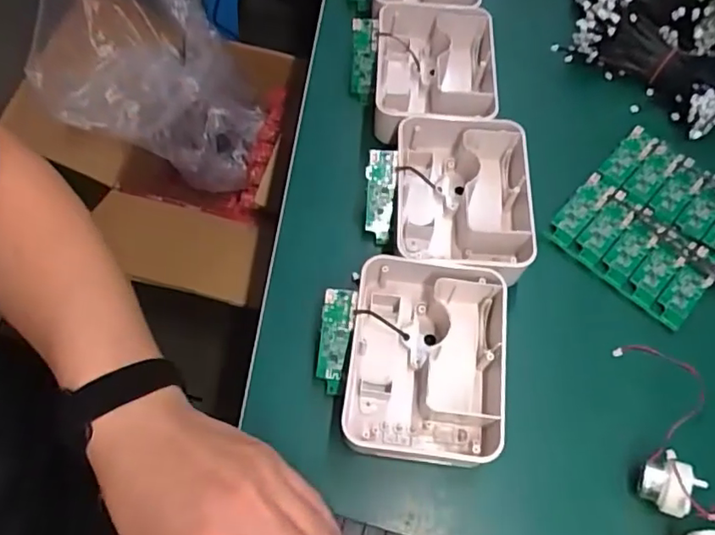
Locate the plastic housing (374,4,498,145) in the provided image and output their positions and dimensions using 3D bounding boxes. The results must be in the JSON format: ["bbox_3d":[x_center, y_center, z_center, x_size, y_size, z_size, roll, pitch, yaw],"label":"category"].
[{"bbox_3d":[0.066,-0.163,0.504,0.105,0.059,0.128,3,64,-4],"label":"plastic housing"}]

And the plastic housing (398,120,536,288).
[{"bbox_3d":[0.084,-0.049,0.438,0.105,0.047,0.126,5,64,-3],"label":"plastic housing"}]

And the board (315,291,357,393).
[{"bbox_3d":[-0.015,0.050,0.382,0.021,0.005,0.071,8,93,1],"label":"board"}]

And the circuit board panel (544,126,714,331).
[{"bbox_3d":[0.238,-0.039,0.453,0.119,0.007,0.137,41,69,16],"label":"circuit board panel"}]

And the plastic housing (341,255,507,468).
[{"bbox_3d":[0.048,0.059,0.383,0.104,0.044,0.132,8,64,-1],"label":"plastic housing"}]

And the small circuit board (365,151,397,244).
[{"bbox_3d":[0.018,-0.055,0.438,0.021,0.005,0.070,3,101,-1],"label":"small circuit board"}]

